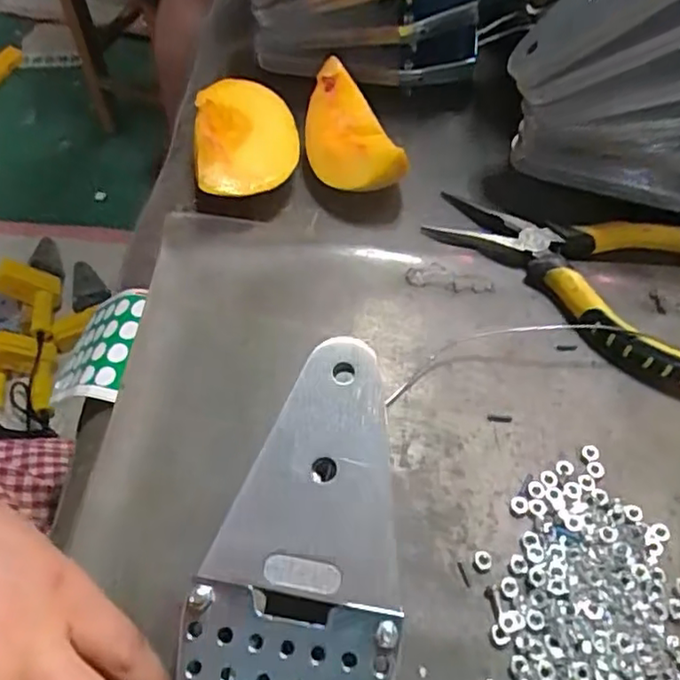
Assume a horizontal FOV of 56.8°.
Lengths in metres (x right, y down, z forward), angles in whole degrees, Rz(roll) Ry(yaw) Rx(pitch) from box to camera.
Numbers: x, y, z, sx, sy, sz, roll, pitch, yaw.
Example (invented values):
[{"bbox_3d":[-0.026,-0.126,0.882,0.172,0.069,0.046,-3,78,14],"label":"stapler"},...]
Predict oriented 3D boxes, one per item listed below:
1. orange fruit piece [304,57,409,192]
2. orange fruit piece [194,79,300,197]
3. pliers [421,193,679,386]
[{"bbox_3d":[0.001,-0.107,0.341,0.036,0.040,0.082,-25,61,-13],"label":"orange fruit piece"},{"bbox_3d":[-0.050,-0.106,0.338,0.054,0.027,0.069,-5,59,-1],"label":"orange fruit piece"},{"bbox_3d":[0.119,-0.041,0.319,0.145,0.014,0.089,24,62,15],"label":"pliers"}]

